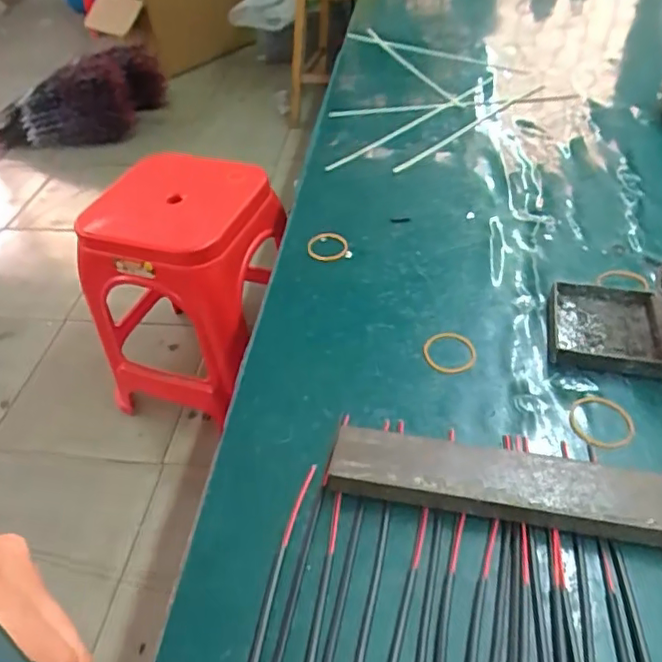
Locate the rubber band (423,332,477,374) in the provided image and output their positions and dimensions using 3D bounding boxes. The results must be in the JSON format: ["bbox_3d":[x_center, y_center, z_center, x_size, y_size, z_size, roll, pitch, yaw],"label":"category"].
[{"bbox_3d":[0.078,0.013,0.387,0.034,0.004,0.036,-1,45,4],"label":"rubber band"}]

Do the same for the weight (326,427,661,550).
[{"bbox_3d":[0.100,0.081,0.306,0.197,0.020,0.037,8,46,12],"label":"weight"}]

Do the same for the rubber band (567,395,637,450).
[{"bbox_3d":[0.158,0.052,0.342,0.034,0.004,0.038,9,46,13],"label":"rubber band"}]

